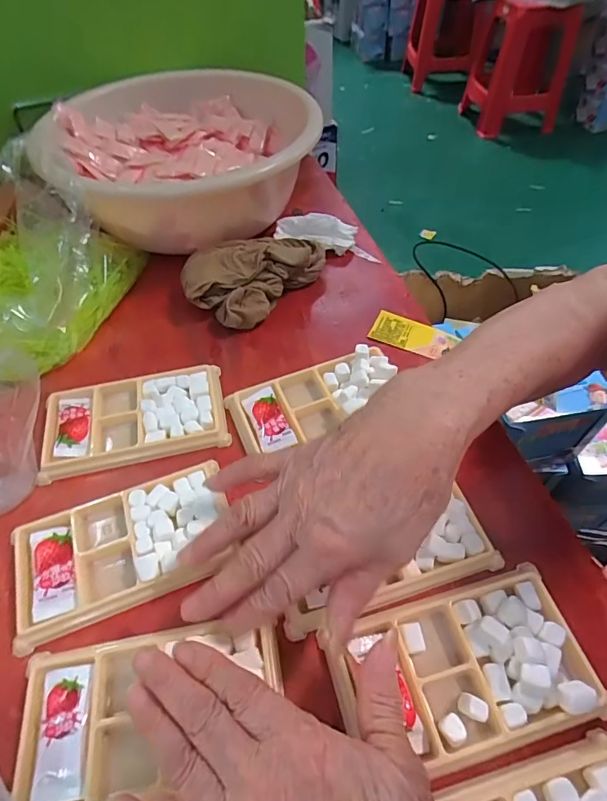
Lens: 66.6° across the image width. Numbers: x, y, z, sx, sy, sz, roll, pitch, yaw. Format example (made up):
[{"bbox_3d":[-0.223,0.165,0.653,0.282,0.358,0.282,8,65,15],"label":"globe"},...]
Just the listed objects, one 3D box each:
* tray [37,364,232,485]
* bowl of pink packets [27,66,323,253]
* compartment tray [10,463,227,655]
[{"bbox_3d":[-0.129,0.012,0.355,0.133,0.011,0.074,-12,54,-8],"label":"tray"},{"bbox_3d":[-0.120,-0.253,0.502,0.268,0.099,0.260,-1,53,1],"label":"bowl of pink packets"},{"bbox_3d":[-0.113,0.090,0.292,0.128,0.010,0.075,-18,55,-12],"label":"compartment tray"}]

